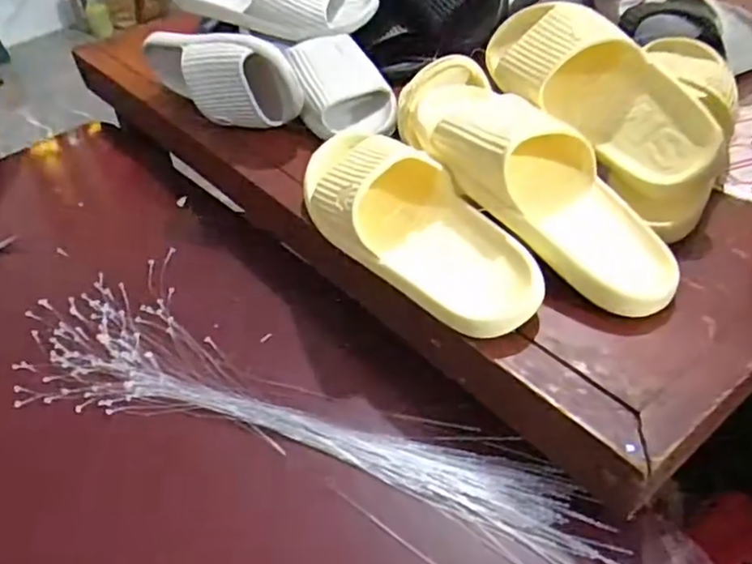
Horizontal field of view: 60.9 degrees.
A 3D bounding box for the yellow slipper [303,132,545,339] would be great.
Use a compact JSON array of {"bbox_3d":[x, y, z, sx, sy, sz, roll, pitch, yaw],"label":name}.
[{"bbox_3d":[0.022,-0.055,0.544,0.111,0.077,0.262,-24,46,-17],"label":"yellow slipper"}]

